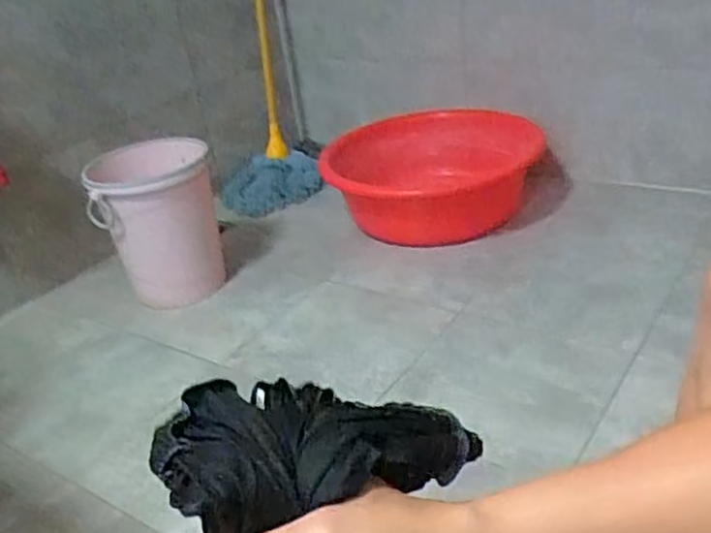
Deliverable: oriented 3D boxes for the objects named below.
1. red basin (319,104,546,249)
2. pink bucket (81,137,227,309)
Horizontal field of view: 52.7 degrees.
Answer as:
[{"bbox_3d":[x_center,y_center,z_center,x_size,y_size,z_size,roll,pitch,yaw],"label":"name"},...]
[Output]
[{"bbox_3d":[0.188,-0.206,1.636,0.467,0.169,0.467,-6,29,3],"label":"red basin"},{"bbox_3d":[-0.394,-0.095,1.455,0.229,0.268,0.225,-12,29,-7],"label":"pink bucket"}]

